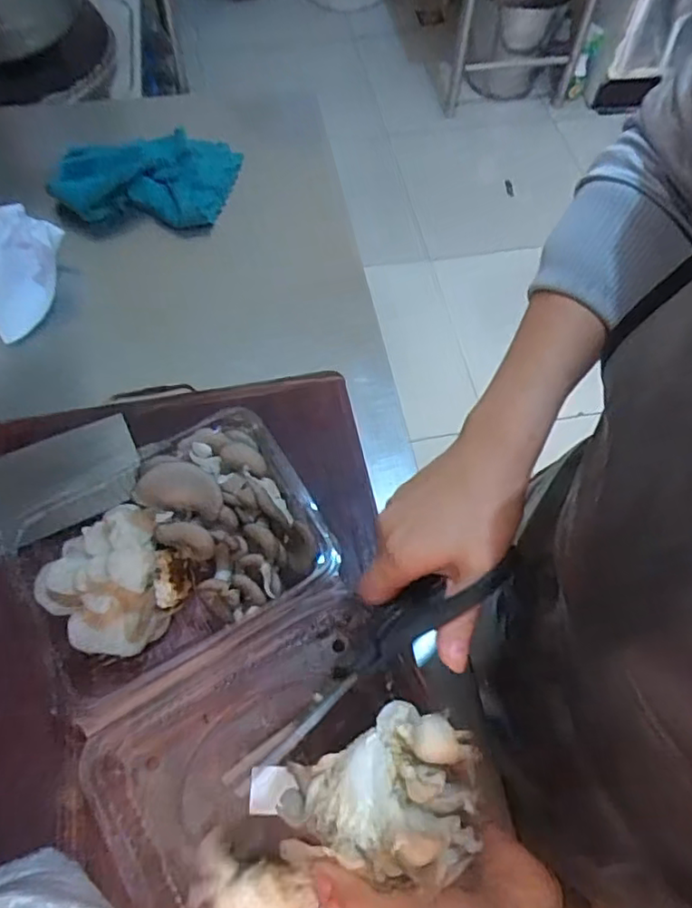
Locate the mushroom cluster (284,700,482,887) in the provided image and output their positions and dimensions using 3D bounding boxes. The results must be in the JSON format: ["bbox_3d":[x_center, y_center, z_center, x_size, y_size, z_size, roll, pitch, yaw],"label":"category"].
[{"bbox_3d":[0.017,0.178,0.329,0.096,0.070,0.077,7,61,2],"label":"mushroom cluster"}]

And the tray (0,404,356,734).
[{"bbox_3d":[-0.132,0.076,0.474,0.222,0.093,0.180,-25,65,-15],"label":"tray"}]

